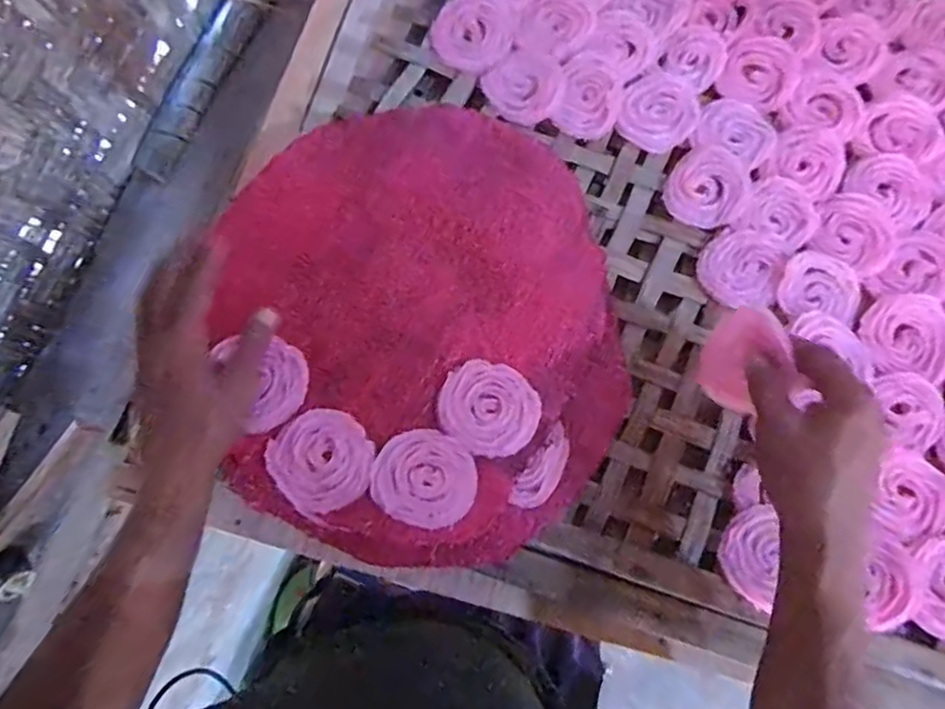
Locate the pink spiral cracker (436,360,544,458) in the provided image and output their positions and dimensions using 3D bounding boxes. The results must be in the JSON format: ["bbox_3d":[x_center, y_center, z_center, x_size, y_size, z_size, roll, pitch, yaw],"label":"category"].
[{"bbox_3d":[0.013,0.042,0.484,0.075,0.012,0.068,27,79,7],"label":"pink spiral cracker"}]

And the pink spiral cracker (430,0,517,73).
[{"bbox_3d":[0.001,-0.298,0.577,0.073,0.008,0.079,0,77,1],"label":"pink spiral cracker"}]

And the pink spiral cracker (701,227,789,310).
[{"bbox_3d":[0.228,-0.074,0.527,0.067,0.006,0.070,0,77,1],"label":"pink spiral cracker"}]

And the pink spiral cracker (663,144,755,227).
[{"bbox_3d":[0.205,-0.146,0.544,0.065,0.007,0.075,31,80,7],"label":"pink spiral cracker"}]

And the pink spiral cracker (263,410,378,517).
[{"bbox_3d":[-0.111,0.079,0.467,0.072,0.019,0.073,0,76,0],"label":"pink spiral cracker"}]

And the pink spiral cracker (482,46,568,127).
[{"bbox_3d":[0.048,-0.241,0.561,0.069,0.007,0.067,0,77,1],"label":"pink spiral cracker"}]

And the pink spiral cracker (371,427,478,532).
[{"bbox_3d":[-0.035,0.092,0.464,0.074,0.017,0.067,29,78,8],"label":"pink spiral cracker"}]

